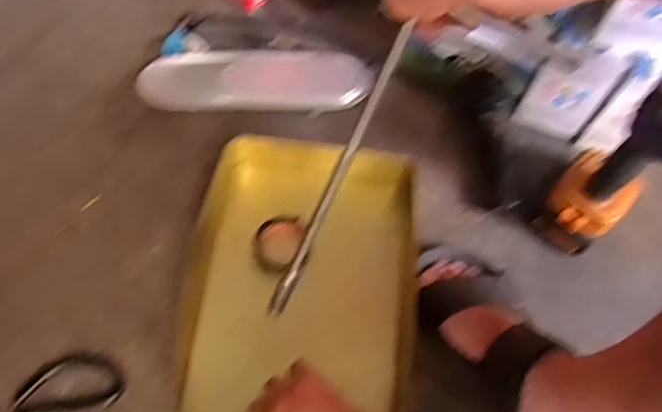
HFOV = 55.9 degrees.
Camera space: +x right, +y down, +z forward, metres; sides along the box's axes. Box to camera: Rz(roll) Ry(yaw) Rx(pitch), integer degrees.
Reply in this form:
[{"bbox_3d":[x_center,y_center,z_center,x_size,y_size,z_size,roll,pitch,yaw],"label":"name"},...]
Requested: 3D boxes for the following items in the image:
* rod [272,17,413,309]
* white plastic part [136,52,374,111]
[{"bbox_3d":[0.000,-0.010,0.456,0.012,0.271,0.011,34,38,11],"label":"rod"},{"bbox_3d":[-0.089,-0.150,0.747,0.272,0.036,0.078,1,65,-3],"label":"white plastic part"}]

